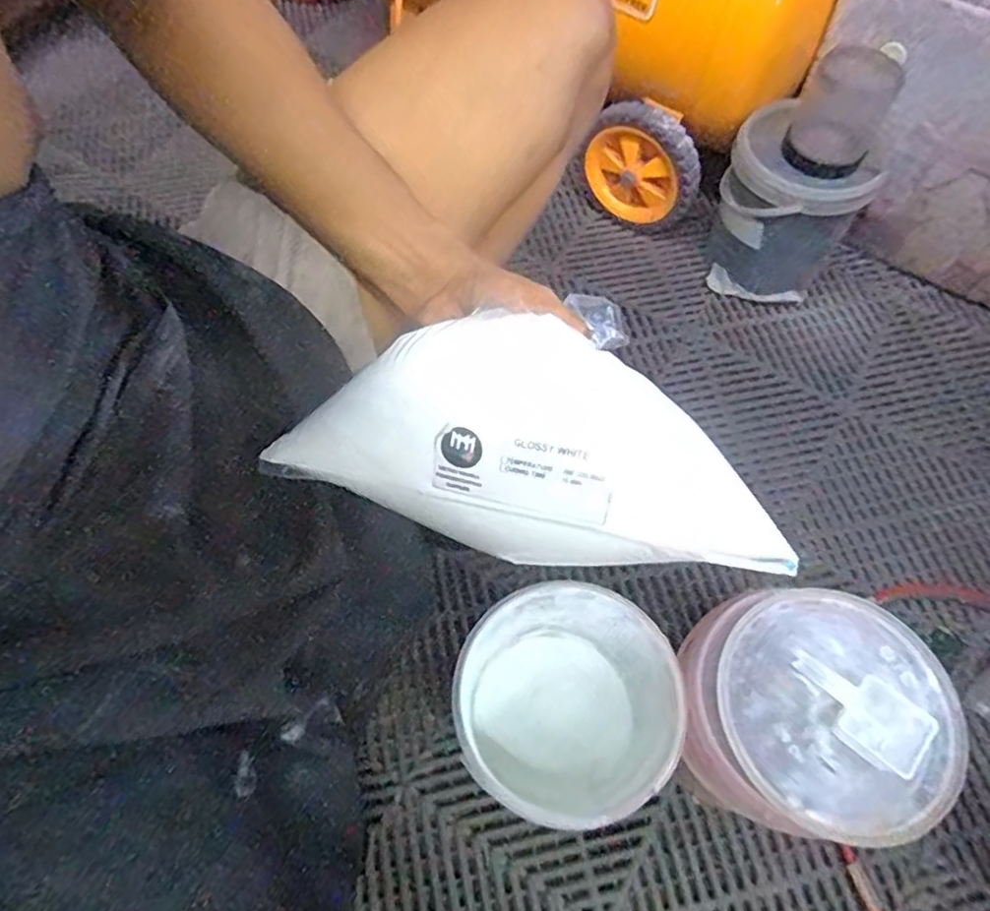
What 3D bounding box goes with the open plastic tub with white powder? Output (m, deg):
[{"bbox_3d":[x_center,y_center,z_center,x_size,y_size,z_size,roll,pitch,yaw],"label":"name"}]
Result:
[{"bbox_3d":[0.054,0.205,0.523,0.151,0.165,0.153,0,63,1],"label":"open plastic tub with white powder"}]

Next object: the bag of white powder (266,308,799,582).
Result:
[{"bbox_3d":[0.014,-0.005,0.299,0.216,0.079,0.080,12,64,7],"label":"bag of white powder"}]

